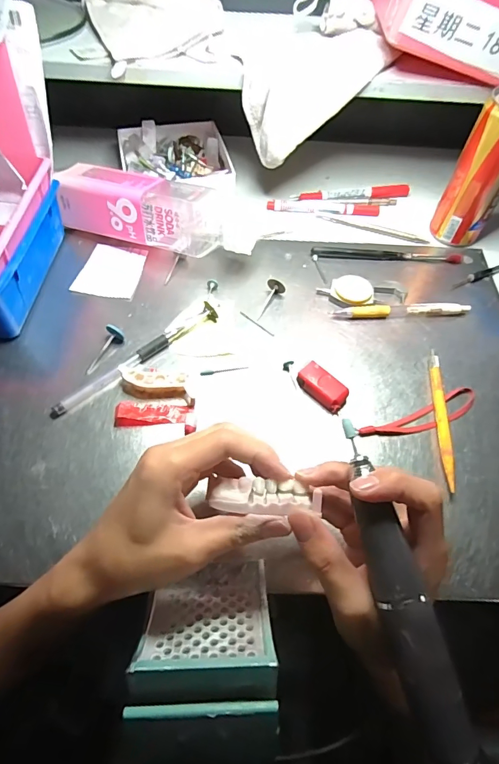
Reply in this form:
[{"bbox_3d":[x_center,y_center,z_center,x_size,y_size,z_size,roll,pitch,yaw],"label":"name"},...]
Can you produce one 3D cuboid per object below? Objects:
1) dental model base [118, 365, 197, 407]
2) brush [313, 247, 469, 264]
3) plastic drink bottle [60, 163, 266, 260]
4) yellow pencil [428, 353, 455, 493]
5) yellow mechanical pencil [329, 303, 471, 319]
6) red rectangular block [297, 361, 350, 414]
[{"bbox_3d":[-0.076,0.002,0.348,0.065,0.017,0.020,8,59,2],"label":"dental model base"},{"bbox_3d":[0.158,-0.142,0.459,0.179,0.008,0.016,1,59,-2],"label":"brush"},{"bbox_3d":[-0.092,-0.175,0.436,0.205,0.066,0.064,17,60,7],"label":"plastic drink bottle"},{"bbox_3d":[0.161,0.028,0.352,0.009,0.011,0.130,8,59,2],"label":"yellow pencil"},{"bbox_3d":[0.149,-0.070,0.407,0.134,0.010,0.012,-4,60,-5],"label":"yellow mechanical pencil"},{"bbox_3d":[0.063,0.005,0.355,0.044,0.015,0.023,41,66,19],"label":"red rectangular block"}]

